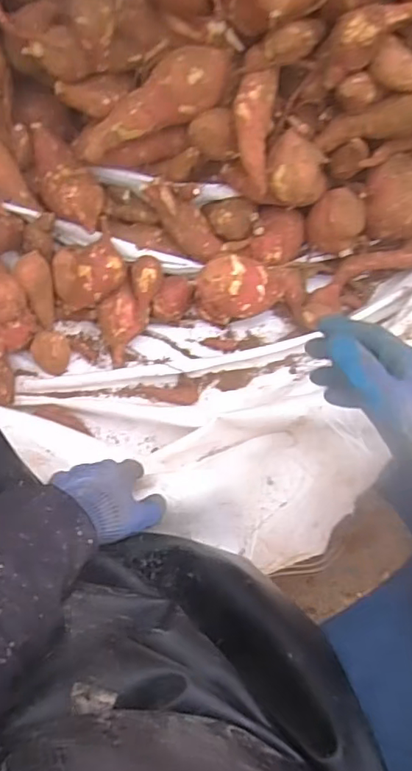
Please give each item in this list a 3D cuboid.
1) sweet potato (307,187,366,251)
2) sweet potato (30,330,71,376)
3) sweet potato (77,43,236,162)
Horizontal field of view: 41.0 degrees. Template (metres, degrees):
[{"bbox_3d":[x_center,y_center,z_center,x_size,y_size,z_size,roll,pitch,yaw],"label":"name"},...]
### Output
[{"bbox_3d":[0.196,-0.249,0.831,0.083,0.071,0.073,38,83,0],"label":"sweet potato"},{"bbox_3d":[-0.239,-0.051,0.842,0.057,0.043,0.059,0,84,-4],"label":"sweet potato"},{"bbox_3d":[-0.067,-0.353,0.702,0.215,0.062,0.062,-26,87,12],"label":"sweet potato"}]

